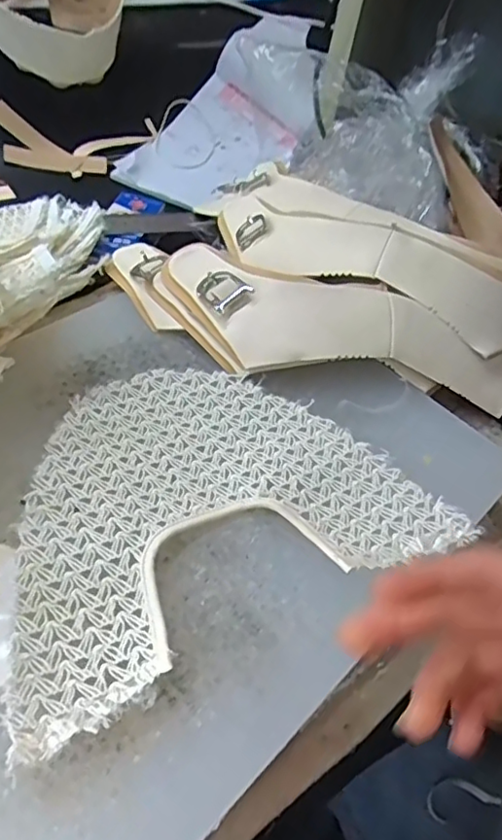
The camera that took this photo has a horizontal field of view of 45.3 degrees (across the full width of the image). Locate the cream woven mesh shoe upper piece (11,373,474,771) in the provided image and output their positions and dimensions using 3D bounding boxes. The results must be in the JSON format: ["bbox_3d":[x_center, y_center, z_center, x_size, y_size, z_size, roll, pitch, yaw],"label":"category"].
[{"bbox_3d":[-0.025,0.030,0.295,0.206,0.018,0.161,-18,55,-25],"label":"cream woven mesh shoe upper piece"}]

